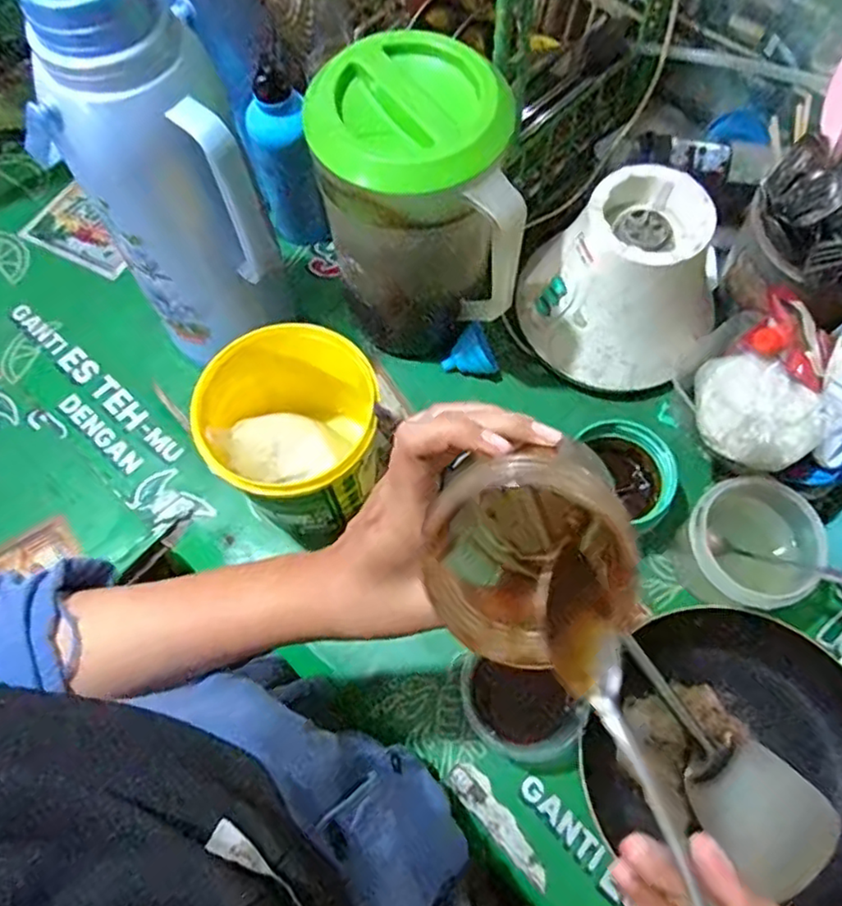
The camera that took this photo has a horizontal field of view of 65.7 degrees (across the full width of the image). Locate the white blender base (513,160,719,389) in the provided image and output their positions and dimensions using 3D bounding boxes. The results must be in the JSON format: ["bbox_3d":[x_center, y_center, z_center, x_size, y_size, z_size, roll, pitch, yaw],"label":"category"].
[{"bbox_3d":[0.187,-0.152,0.608,0.148,0.134,0.157,-19,71,-9],"label":"white blender base"}]

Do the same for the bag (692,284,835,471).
[{"bbox_3d":[0.283,-0.059,0.510,0.132,0.059,0.096,-42,76,-16],"label":"bag"}]

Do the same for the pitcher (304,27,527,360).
[{"bbox_3d":[-0.009,-0.191,0.566,0.137,0.255,0.153,-11,70,-6],"label":"pitcher"}]

